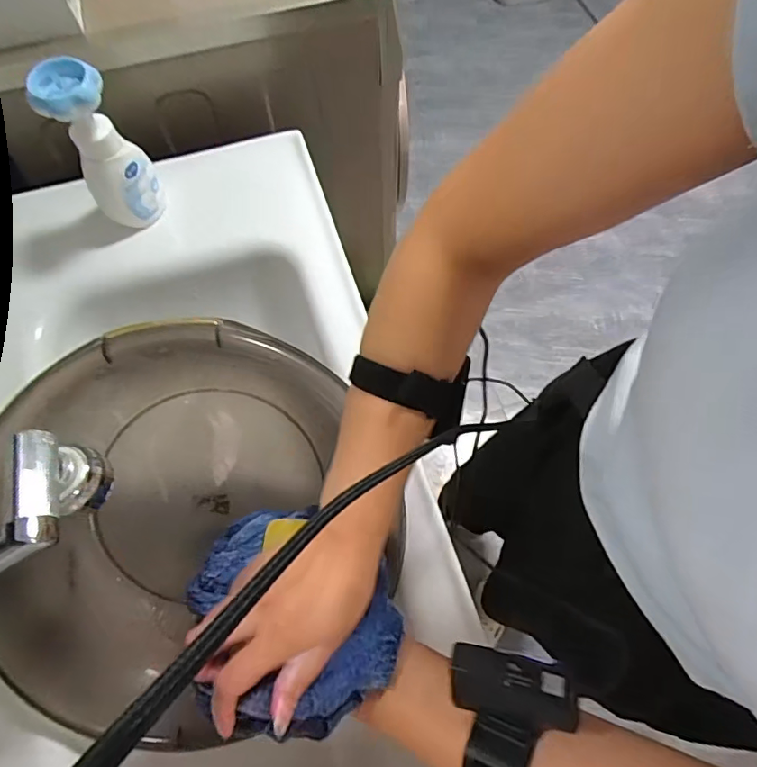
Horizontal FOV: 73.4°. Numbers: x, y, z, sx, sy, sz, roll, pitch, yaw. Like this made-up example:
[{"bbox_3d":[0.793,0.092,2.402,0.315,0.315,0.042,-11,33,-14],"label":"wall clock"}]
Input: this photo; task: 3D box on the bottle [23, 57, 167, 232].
[{"bbox_3d":[-0.322,-0.272,0.597,0.068,0.182,0.061,-2,67,0],"label":"bottle"}]

